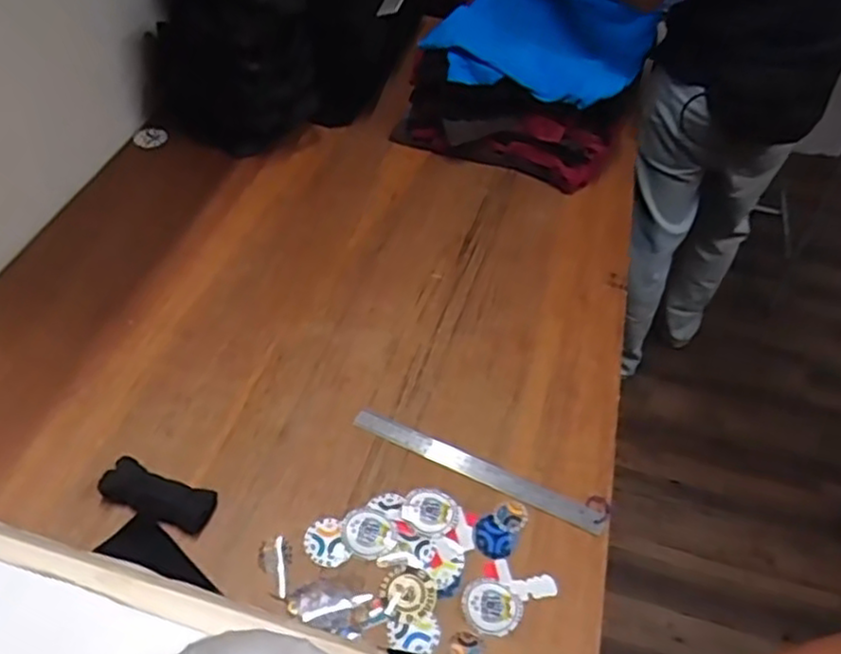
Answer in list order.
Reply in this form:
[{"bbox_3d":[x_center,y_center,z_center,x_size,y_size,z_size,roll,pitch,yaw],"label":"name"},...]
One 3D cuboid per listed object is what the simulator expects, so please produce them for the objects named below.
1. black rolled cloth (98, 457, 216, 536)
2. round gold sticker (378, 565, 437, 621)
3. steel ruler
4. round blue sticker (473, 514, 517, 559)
[{"bbox_3d":[-0.293,0.188,0.780,0.126,0.027,0.047,18,50,9],"label":"black rolled cloth"},{"bbox_3d":[-0.014,0.284,0.744,0.059,0.004,0.057,3,49,-3],"label":"round gold sticker"},{"bbox_3d":[0.068,0.170,0.845,0.314,0.008,0.032,22,51,13],"label":"steel ruler"},{"bbox_3d":[0.082,0.241,0.792,0.048,0.004,0.043,36,55,23],"label":"round blue sticker"}]

